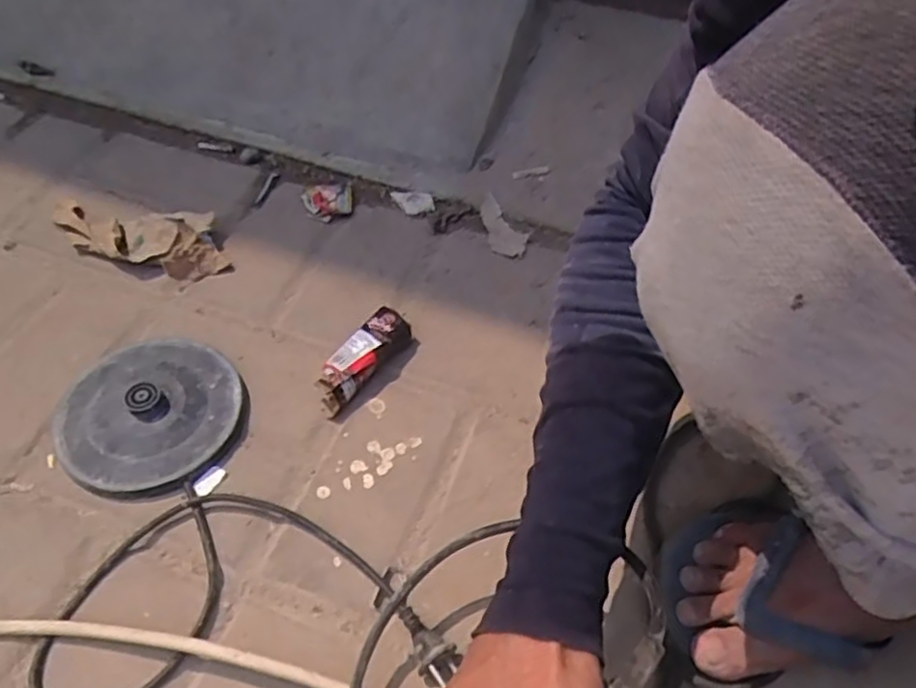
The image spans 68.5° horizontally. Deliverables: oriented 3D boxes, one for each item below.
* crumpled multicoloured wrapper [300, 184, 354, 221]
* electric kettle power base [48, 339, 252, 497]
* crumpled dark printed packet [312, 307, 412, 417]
[{"bbox_3d":[-0.143,-0.159,0.742,0.052,0.010,0.056,-14,55,-12],"label":"crumpled multicoloured wrapper"},{"bbox_3d":[-0.259,0.053,0.562,0.153,0.032,0.142,1,53,-2],"label":"electric kettle power base"},{"bbox_3d":[-0.088,0.010,0.604,0.045,0.026,0.113,33,59,20],"label":"crumpled dark printed packet"}]

